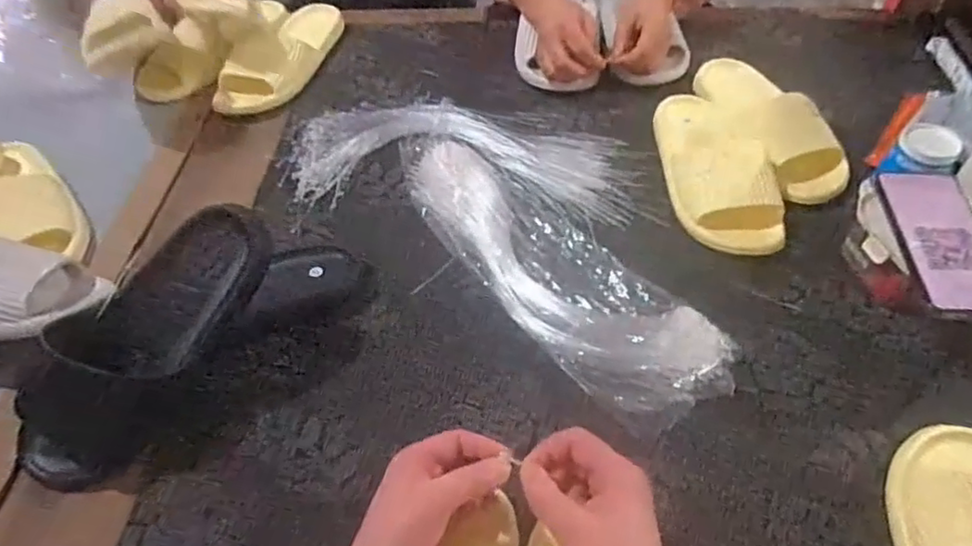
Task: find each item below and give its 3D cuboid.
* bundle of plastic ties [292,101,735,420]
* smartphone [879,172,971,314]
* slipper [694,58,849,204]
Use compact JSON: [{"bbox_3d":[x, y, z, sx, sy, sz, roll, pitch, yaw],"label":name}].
[{"bbox_3d":[0.034,-0.088,0.713,0.574,0.043,0.286,31,60,27],"label":"bundle of plastic ties"},{"bbox_3d":[0.416,-0.035,0.583,0.079,0.013,0.164,2,51,7],"label":"smartphone"},{"bbox_3d":[0.332,-0.191,0.770,0.088,0.054,0.251,-15,51,-6],"label":"slipper"}]

